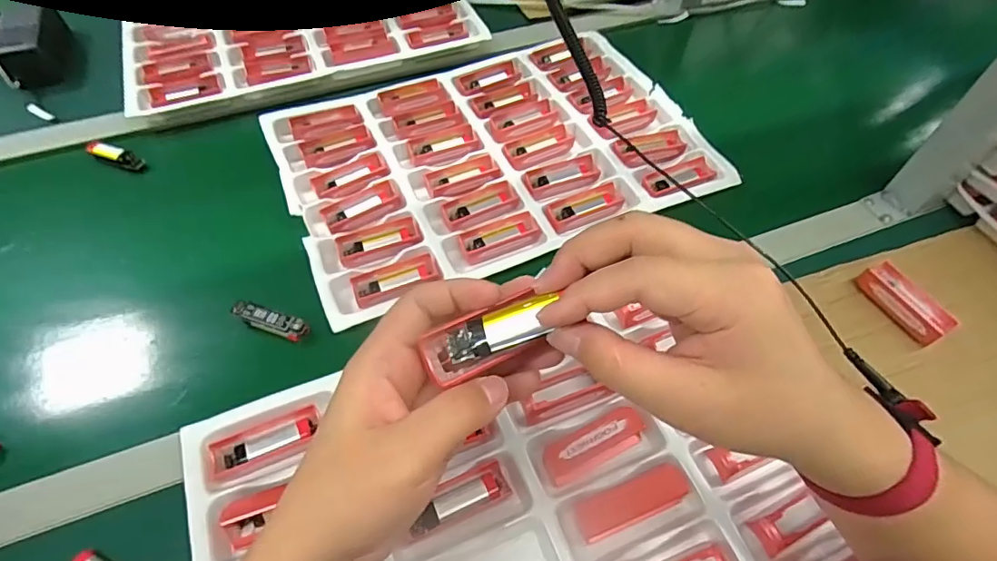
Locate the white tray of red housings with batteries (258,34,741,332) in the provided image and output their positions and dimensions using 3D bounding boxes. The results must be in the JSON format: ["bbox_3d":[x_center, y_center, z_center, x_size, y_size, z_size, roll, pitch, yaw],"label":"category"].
[{"bbox_3d":[-0.007,-0.150,0.601,0.448,0.019,0.305,-21,58,-15],"label":"white tray of red housings with batteries"}]

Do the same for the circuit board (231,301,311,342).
[{"bbox_3d":[-0.208,0.037,0.476,0.072,0.012,0.020,18,57,11],"label":"circuit board"}]

